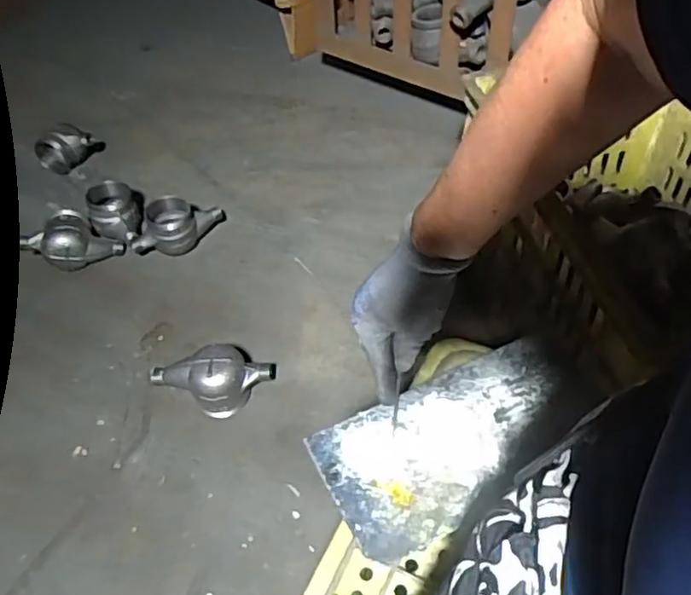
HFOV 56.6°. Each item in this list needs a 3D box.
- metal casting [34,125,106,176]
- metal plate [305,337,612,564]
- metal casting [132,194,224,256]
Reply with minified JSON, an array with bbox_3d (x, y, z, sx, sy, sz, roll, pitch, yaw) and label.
[{"bbox_3d":[-0.530,-0.288,1.227,0.118,0.071,0.057,-25,50,-20],"label":"metal casting"},{"bbox_3d":[0.094,0.106,0.516,0.230,0.008,0.114,-27,53,-18],"label":"metal plate"},{"bbox_3d":[-0.278,-0.124,1.078,0.160,0.074,0.072,-37,57,-27],"label":"metal casting"}]

